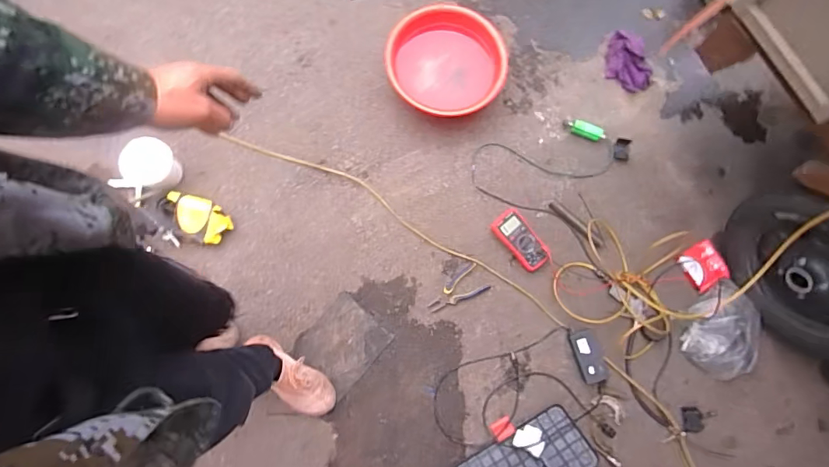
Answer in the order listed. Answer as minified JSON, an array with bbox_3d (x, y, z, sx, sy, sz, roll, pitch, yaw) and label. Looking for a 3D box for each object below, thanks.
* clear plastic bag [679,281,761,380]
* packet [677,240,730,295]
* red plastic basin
[{"bbox_3d":[0.881,0.281,1.290,0.238,0.071,0.200,-39,83,-8],"label":"clear plastic bag"},{"bbox_3d":[0.864,0.098,1.354,0.117,0.012,0.122,-27,81,-6],"label":"packet"},{"bbox_3d":[0.103,-0.537,1.430,0.367,0.108,0.345,0,79,-1],"label":"red plastic basin"}]

